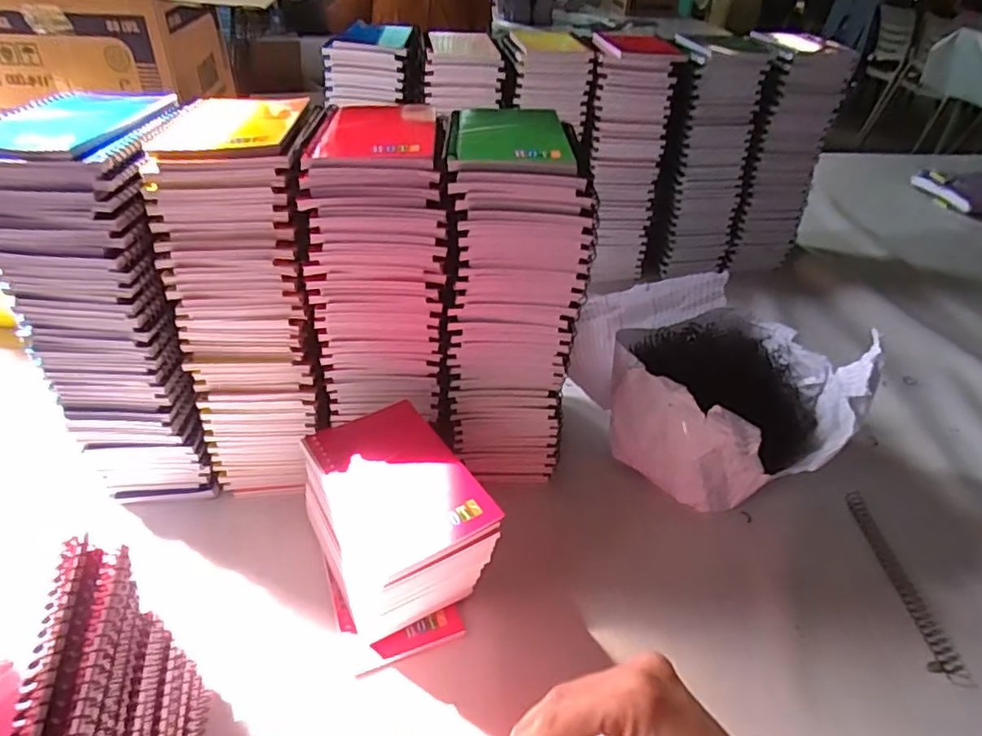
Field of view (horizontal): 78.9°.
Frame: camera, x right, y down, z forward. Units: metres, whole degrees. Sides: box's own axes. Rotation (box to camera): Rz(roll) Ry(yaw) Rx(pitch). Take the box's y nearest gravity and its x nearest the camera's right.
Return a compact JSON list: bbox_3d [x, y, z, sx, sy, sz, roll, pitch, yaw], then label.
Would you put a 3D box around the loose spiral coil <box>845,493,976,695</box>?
[{"bbox_3d":[0.321,0.162,0.465,0.017,0.009,0.161,1,38,-1],"label":"loose spiral coil"}]

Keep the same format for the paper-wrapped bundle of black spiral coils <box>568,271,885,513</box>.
[{"bbox_3d":[0.208,0.018,0.554,0.187,0.112,0.231,-22,44,-26],"label":"paper-wrapped bundle of black spiral coils"}]

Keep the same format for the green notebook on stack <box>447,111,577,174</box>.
[{"bbox_3d":[0.015,-0.167,0.420,0.086,0.009,0.124,1,38,-1],"label":"green notebook on stack"}]

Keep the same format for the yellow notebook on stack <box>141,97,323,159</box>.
[{"bbox_3d":[-0.174,-0.170,0.415,0.095,0.007,0.119,-1,39,-3],"label":"yellow notebook on stack"}]

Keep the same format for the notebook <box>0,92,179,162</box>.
[{"bbox_3d":[-0.279,-0.169,0.403,0.094,0.008,0.138,3,38,2],"label":"notebook"}]

